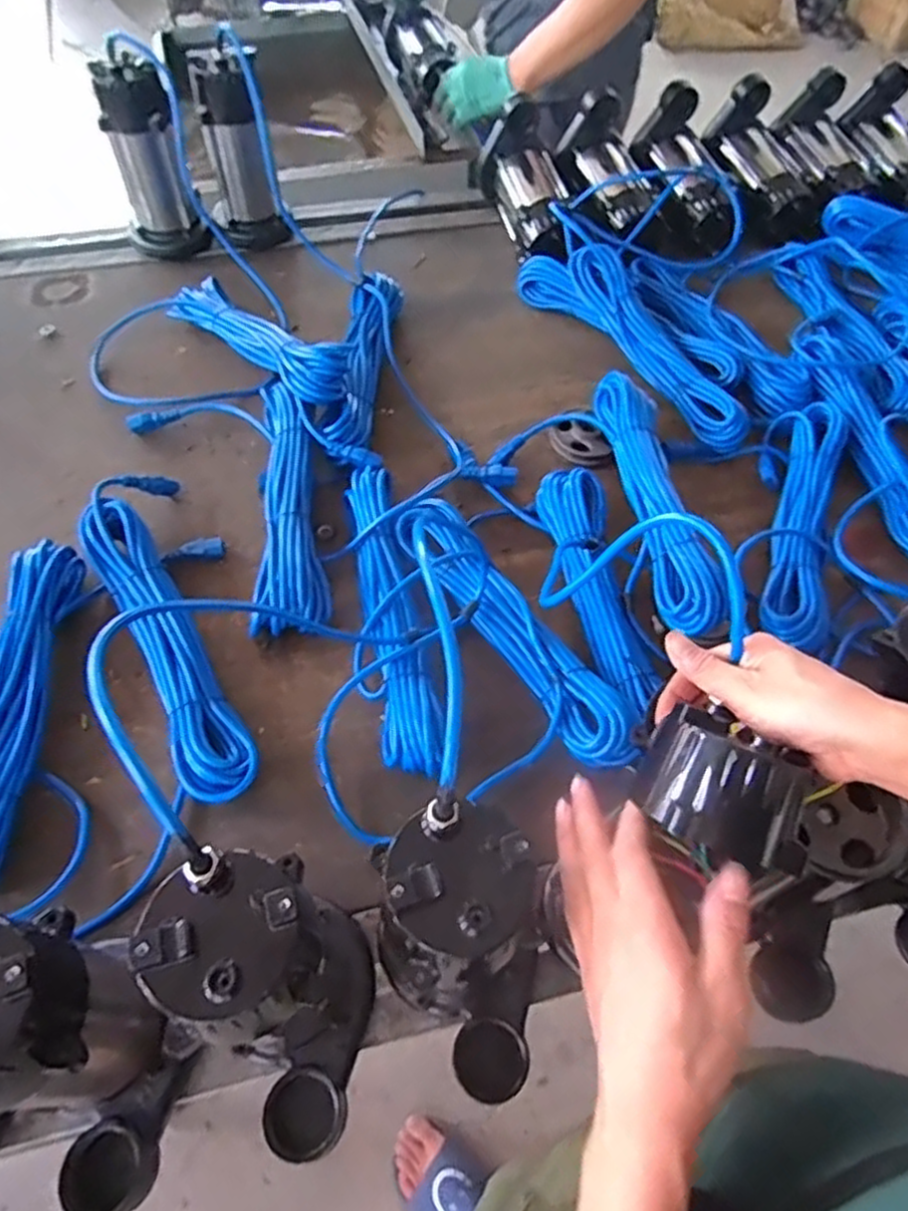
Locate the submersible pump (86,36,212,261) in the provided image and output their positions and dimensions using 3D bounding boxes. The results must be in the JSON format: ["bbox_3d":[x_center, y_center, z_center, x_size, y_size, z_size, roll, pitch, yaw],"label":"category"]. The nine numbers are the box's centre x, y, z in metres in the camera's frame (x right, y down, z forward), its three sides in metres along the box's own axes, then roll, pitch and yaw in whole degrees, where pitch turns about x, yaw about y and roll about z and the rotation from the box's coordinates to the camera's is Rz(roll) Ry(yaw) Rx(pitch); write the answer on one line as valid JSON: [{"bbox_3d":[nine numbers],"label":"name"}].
[{"bbox_3d":[-0.423,-0.623,1.024,0.117,0.258,0.114,-33,64,-20],"label":"submersible pump"}]

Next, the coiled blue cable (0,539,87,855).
[{"bbox_3d":[-0.406,0.094,0.655,0.069,0.056,0.353,-1,57,-2],"label":"coiled blue cable"}]

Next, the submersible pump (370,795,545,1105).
[{"bbox_3d":[0.010,0.227,0.460,0.106,0.222,0.149,7,57,3],"label":"submersible pump"}]

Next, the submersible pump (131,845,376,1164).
[{"bbox_3d":[-0.104,0.249,0.445,0.096,0.232,0.157,-22,61,-15],"label":"submersible pump"}]

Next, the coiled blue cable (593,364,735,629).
[{"bbox_3d":[0.222,-0.130,0.780,0.064,0.056,0.354,-4,58,-4],"label":"coiled blue cable"}]

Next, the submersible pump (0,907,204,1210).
[{"bbox_3d":[-0.221,0.273,0.428,0.123,0.225,0.150,-22,61,-15],"label":"submersible pump"}]

